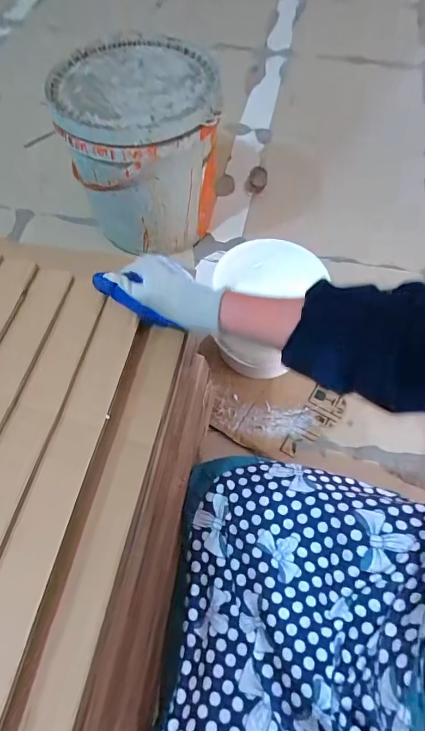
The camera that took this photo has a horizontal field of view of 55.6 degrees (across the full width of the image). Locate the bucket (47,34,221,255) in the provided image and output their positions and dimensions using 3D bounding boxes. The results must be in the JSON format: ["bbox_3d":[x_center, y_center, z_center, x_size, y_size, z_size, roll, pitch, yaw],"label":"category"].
[{"bbox_3d":[-0.155,-0.461,0.923,0.317,0.346,0.284,-10,62,-6],"label":"bucket"}]

